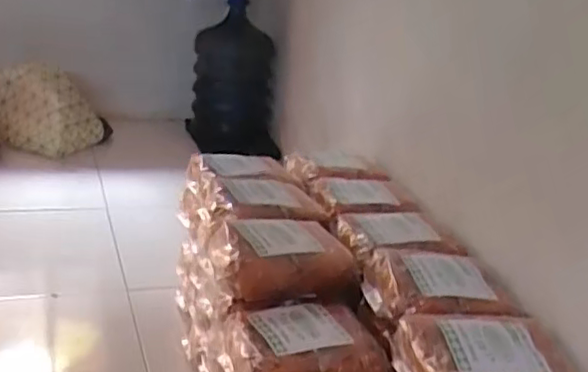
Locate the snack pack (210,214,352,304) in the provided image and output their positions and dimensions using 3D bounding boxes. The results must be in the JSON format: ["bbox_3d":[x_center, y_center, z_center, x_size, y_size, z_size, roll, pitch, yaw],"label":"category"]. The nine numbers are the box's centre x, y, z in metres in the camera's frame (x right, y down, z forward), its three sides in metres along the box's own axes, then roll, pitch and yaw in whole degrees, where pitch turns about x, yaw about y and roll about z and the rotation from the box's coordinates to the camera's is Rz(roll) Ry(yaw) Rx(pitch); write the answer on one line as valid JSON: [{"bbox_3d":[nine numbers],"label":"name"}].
[{"bbox_3d":[-0.023,0.090,0.864,0.183,0.055,0.132,0,22,-21],"label":"snack pack"}]

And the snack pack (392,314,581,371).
[{"bbox_3d":[0.206,0.193,0.687,0.190,0.067,0.138,6,20,-5],"label":"snack pack"}]

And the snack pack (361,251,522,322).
[{"bbox_3d":[0.186,0.129,0.810,0.181,0.043,0.135,4,20,-10],"label":"snack pack"}]

